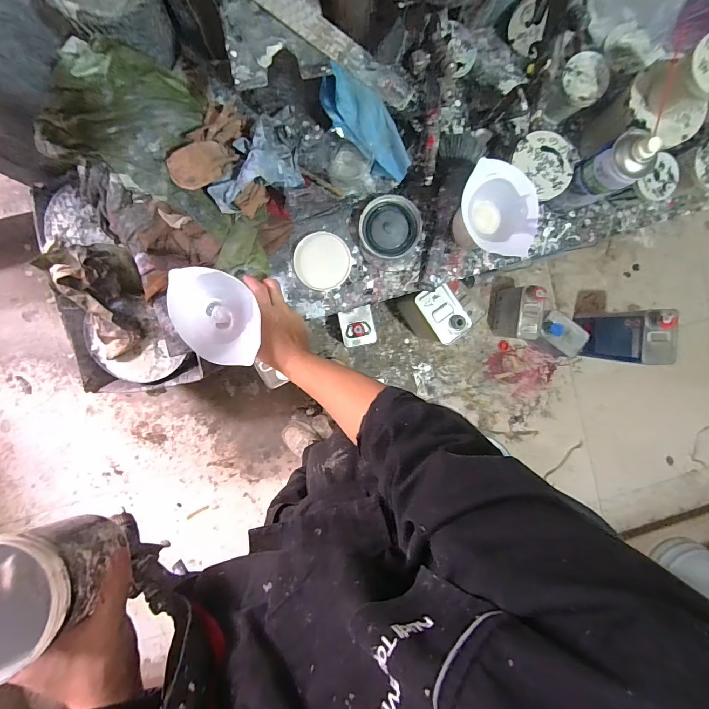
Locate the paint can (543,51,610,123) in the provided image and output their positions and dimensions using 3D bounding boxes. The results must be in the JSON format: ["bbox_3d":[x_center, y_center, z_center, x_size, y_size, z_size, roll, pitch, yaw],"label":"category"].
[{"bbox_3d":[0.340,-0.412,0.568,0.075,0.070,0.069,0,95,-5],"label":"paint can"}]

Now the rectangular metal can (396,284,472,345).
[{"bbox_3d":[0.241,-0.124,1.158,0.112,0.301,0.169,-34,97,-1],"label":"rectangular metal can"}]

